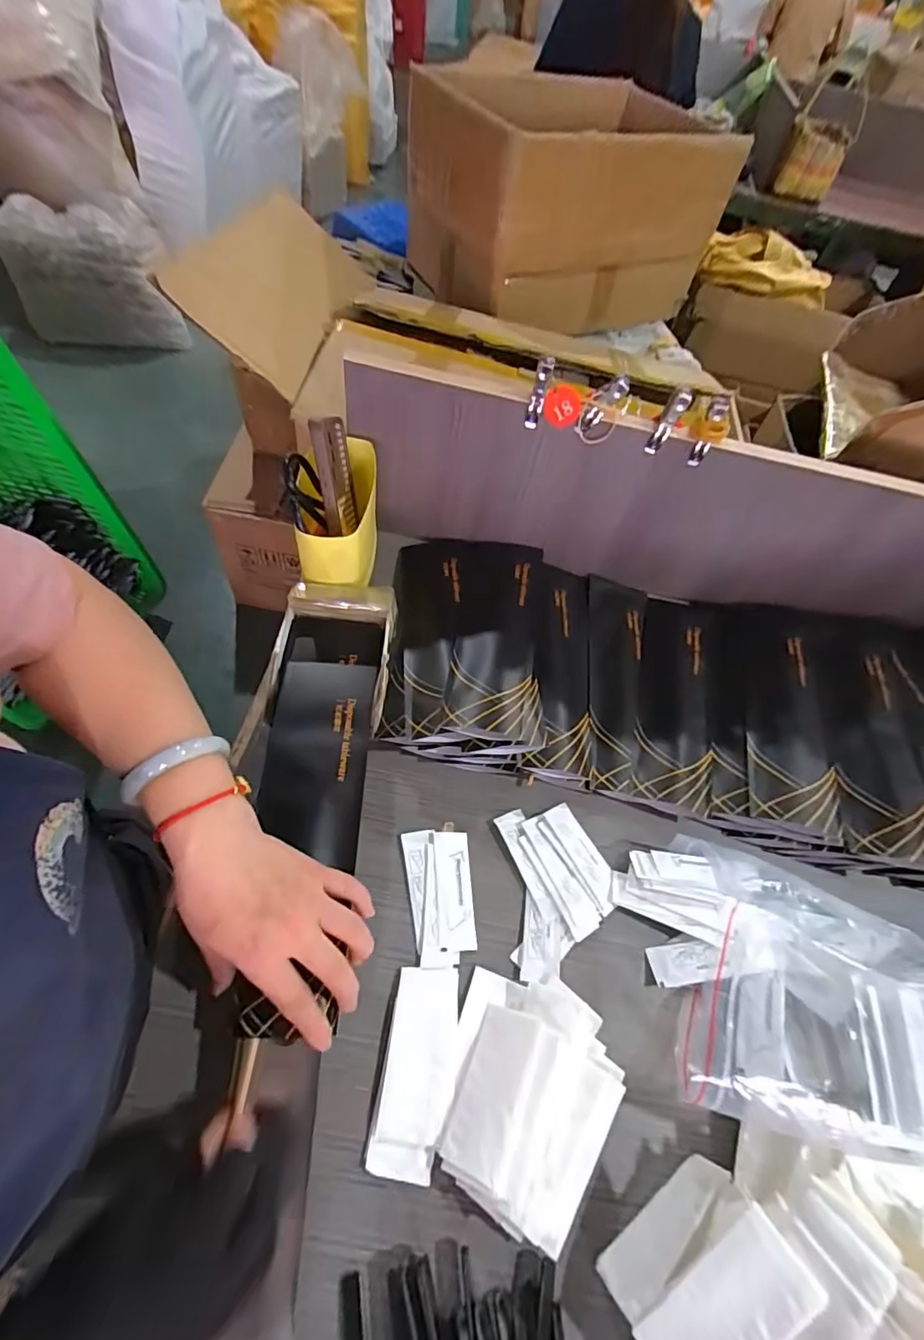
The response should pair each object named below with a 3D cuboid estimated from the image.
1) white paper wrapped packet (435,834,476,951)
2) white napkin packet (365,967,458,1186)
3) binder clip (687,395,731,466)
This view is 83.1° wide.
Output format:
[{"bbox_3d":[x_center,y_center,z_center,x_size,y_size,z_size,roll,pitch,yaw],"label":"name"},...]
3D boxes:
[{"bbox_3d":[-0.006,0.183,0.436,0.030,0.007,0.091,0,58,-8],"label":"white paper wrapped packet"},{"bbox_3d":[-0.030,0.281,0.370,0.049,0.004,0.119,11,57,-1],"label":"white napkin packet"},{"bbox_3d":[0.228,-0.220,0.483,0.029,0.064,0.011,9,57,-3],"label":"binder clip"}]

